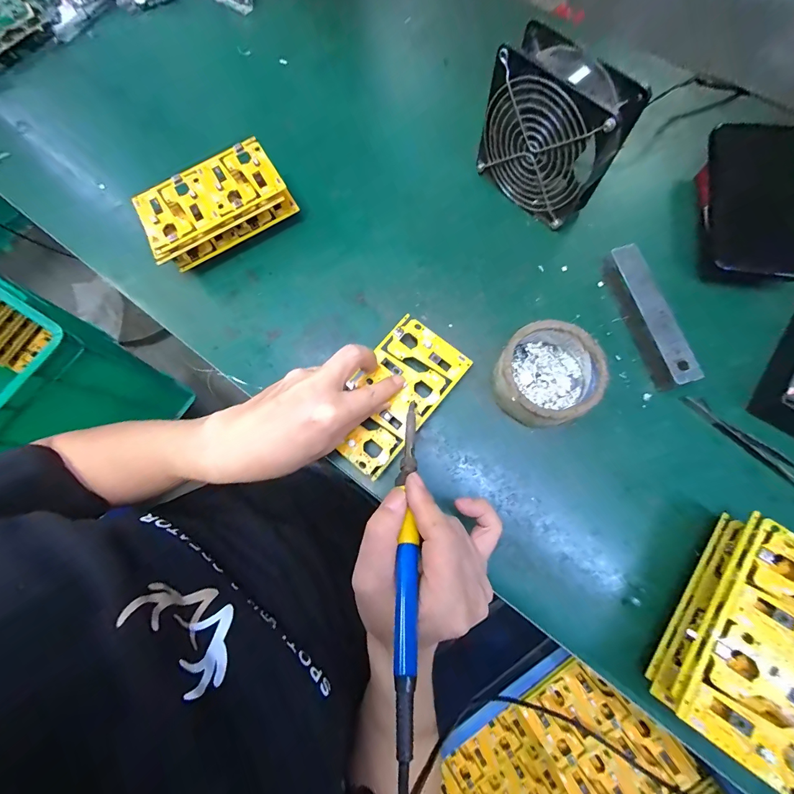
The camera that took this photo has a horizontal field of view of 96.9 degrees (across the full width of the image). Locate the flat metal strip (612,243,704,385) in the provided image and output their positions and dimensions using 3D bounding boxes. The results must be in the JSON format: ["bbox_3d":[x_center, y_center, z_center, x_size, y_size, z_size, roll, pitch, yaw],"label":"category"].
[{"bbox_3d":[0.234,-0.076,0.326,0.021,0.028,0.137,-16,73,-4],"label":"flat metal strip"}]

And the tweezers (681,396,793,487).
[{"bbox_3d":[0.303,0.037,0.307,0.113,0.006,0.018,40,81,12],"label":"tweezers"}]

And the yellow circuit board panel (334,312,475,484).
[{"bbox_3d":[-0.004,-0.003,0.322,0.078,0.014,0.137,40,77,12],"label":"yellow circuit board panel"}]

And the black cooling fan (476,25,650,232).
[{"bbox_3d":[0.140,-0.238,0.327,0.050,0.117,0.120,-44,78,-8],"label":"black cooling fan"}]

